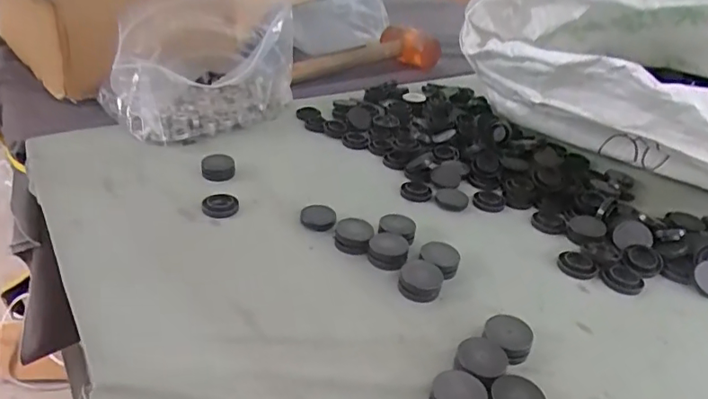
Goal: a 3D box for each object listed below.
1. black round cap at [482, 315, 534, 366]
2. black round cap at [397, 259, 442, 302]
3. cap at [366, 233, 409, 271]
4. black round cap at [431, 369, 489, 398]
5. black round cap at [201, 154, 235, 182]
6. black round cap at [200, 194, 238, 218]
[{"bbox_3d":[0.108,0.098,0.365,0.033,0.014,0.031,5,31,-3],"label":"black round cap"},{"bbox_3d":[0.053,0.063,0.410,0.032,0.015,0.037,14,32,12],"label":"black round cap"},{"bbox_3d":[0.029,0.044,0.437,0.032,0.013,0.035,5,31,-3],"label":"cap"},{"bbox_3d":[0.064,0.122,0.320,0.032,0.014,0.035,5,31,-3],"label":"black round cap"},{"bbox_3d":[-0.138,-0.035,0.528,0.031,0.016,0.031,-3,32,-15],"label":"black round cap"},{"bbox_3d":[-0.122,0.006,0.479,0.030,0.010,0.028,5,31,-3],"label":"black round cap"}]

